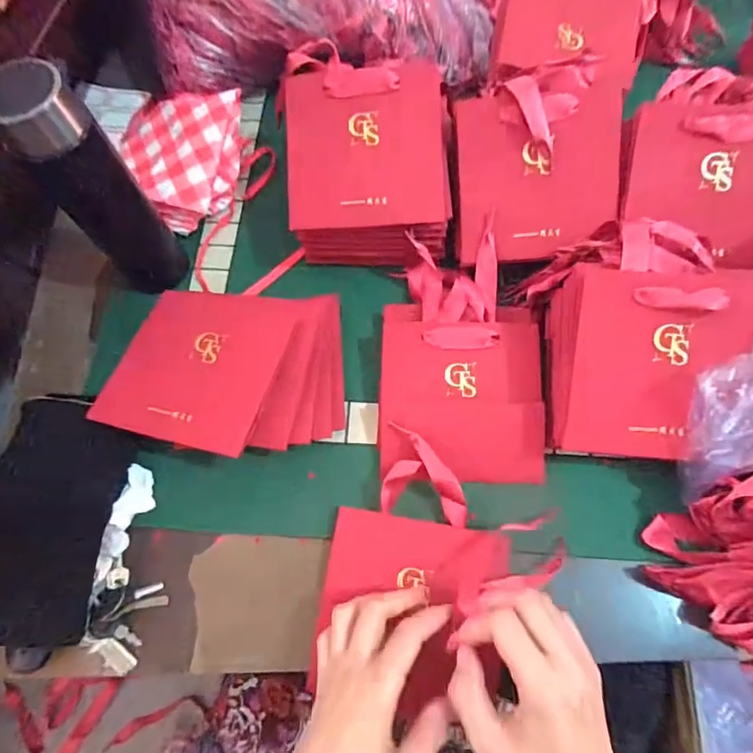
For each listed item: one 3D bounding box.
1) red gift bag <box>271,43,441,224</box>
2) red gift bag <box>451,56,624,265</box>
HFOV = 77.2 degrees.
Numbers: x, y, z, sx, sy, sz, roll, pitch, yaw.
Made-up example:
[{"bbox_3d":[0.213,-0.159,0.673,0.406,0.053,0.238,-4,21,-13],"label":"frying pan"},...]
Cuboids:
[{"bbox_3d":[-0.011,-0.218,0.428,0.143,0.008,0.163,-1,90,2],"label":"red gift bag"},{"bbox_3d":[0.145,-0.191,0.424,0.142,0.017,0.160,-4,102,5],"label":"red gift bag"}]

